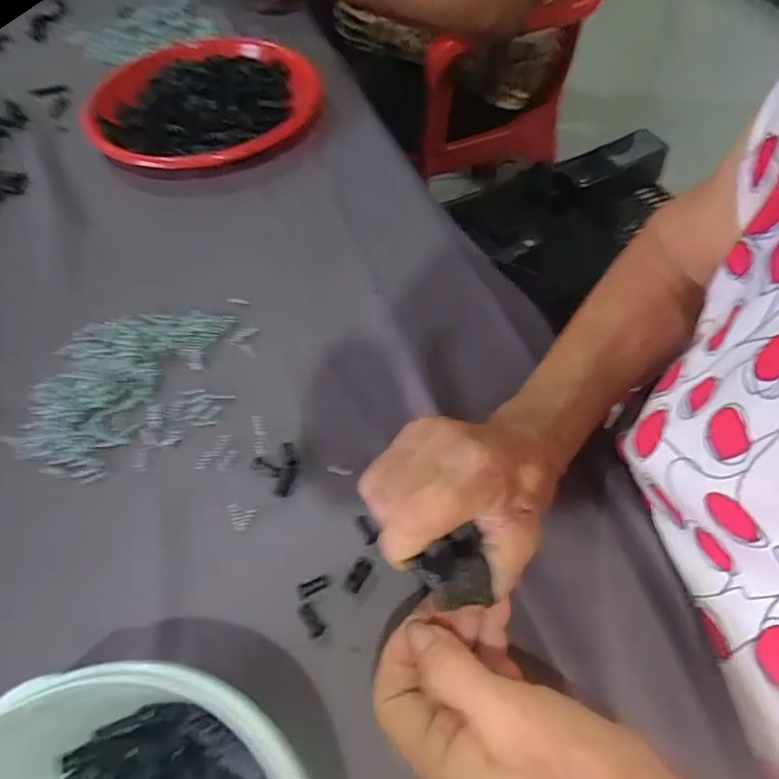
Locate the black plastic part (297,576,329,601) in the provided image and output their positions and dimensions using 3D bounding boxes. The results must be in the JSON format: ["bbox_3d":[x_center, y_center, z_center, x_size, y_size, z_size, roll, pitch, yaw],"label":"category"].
[{"bbox_3d":[-0.041,0.106,0.287,0.017,0.004,0.007,-18,58,-14],"label":"black plastic part"}]

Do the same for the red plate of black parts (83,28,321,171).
[{"bbox_3d":[-0.185,-0.285,0.532,0.222,0.044,0.207,1,56,-1],"label":"red plate of black parts"}]

